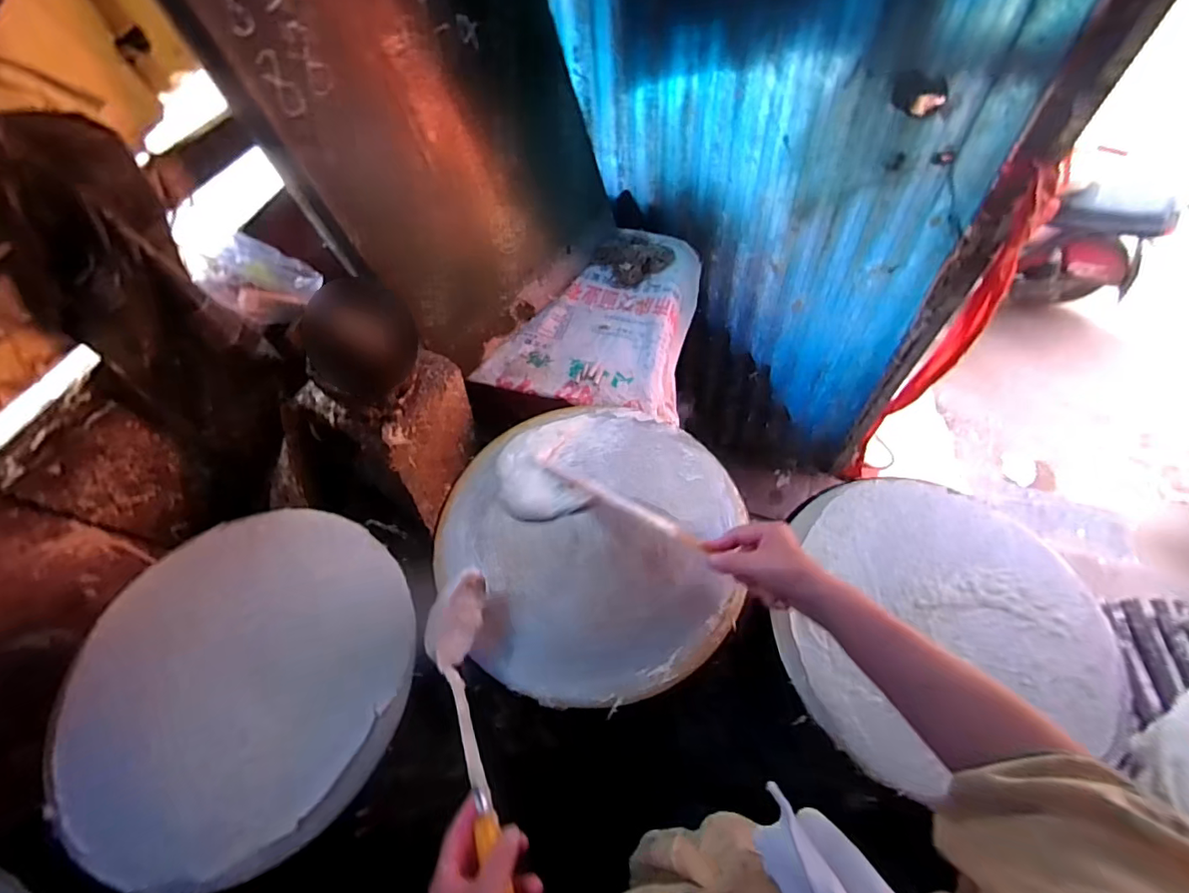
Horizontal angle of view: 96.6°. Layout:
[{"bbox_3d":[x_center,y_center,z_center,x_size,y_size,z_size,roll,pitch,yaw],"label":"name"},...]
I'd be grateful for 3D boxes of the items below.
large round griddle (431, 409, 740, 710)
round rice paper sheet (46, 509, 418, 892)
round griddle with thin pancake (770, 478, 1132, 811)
[{"bbox_3d":[-0.001,0.096,0.642,0.356,0.056,0.367,-2,60,3],"label":"large round griddle"},{"bbox_3d":[-0.387,0.241,0.576,0.360,0.031,0.357,-2,60,3],"label":"round rice paper sheet"},{"bbox_3d":[0.401,0.193,0.620,0.378,0.044,0.359,-2,60,3],"label":"round griddle with thin pancake"}]

